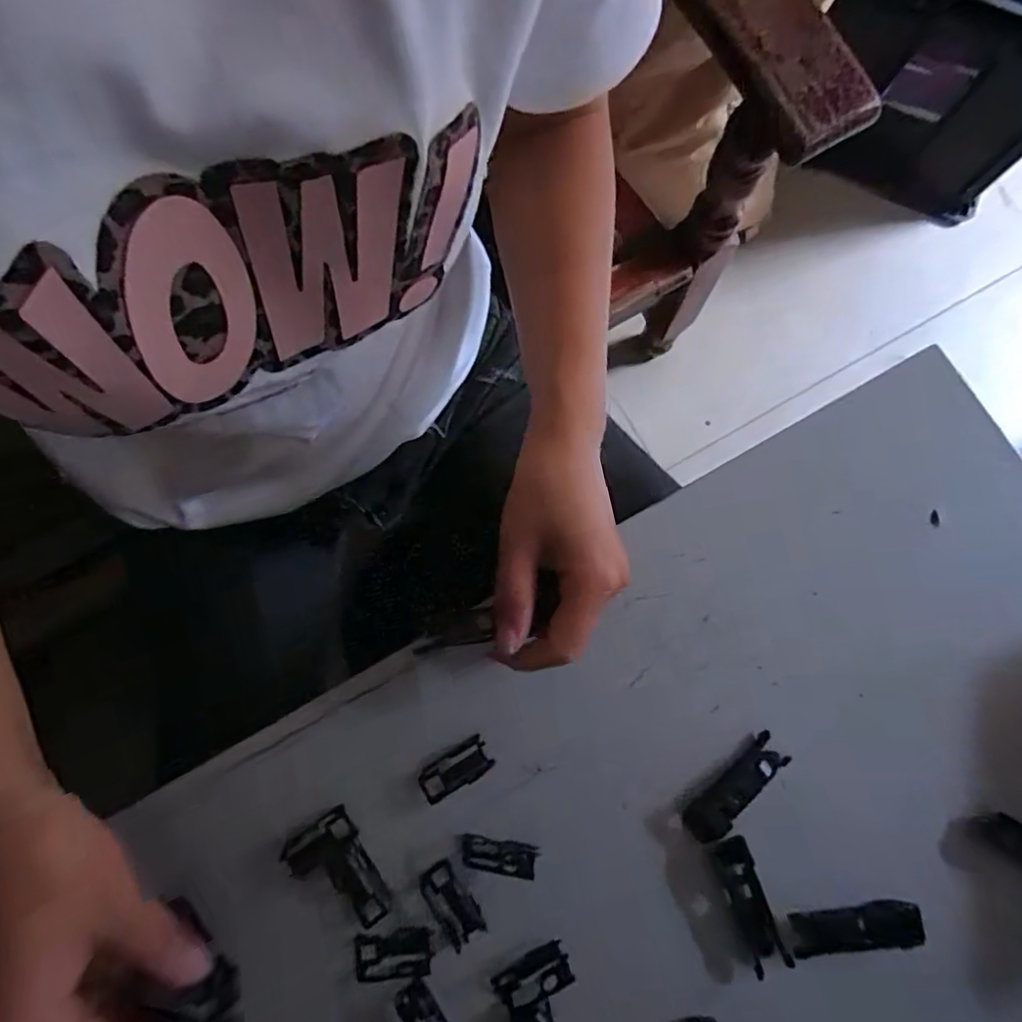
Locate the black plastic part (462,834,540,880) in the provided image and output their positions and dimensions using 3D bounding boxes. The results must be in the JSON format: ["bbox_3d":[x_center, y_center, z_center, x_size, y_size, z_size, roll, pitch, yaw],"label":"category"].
[{"bbox_3d":[-0.006,0.181,0.316,0.040,0.017,0.014,11,79,1],"label":"black plastic part"}]

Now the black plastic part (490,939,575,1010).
[{"bbox_3d":[0.011,0.241,0.307,0.039,0.004,0.021,-27,81,-6],"label":"black plastic part"}]

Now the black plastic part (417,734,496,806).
[{"bbox_3d":[-0.031,0.142,0.328,0.043,0.018,0.019,-32,81,-7],"label":"black plastic part"}]

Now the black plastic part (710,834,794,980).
[{"bbox_3d":[0.125,0.206,0.312,0.019,0.004,0.065,-18,80,-5],"label":"black plastic part"}]

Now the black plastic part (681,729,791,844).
[{"bbox_3d":[0.122,0.151,0.325,0.066,0.009,0.020,-40,83,-8],"label":"black plastic part"}]

